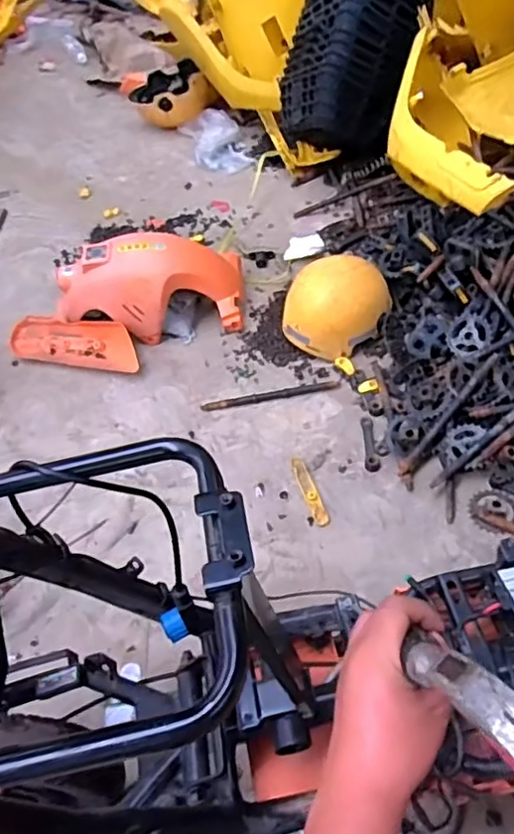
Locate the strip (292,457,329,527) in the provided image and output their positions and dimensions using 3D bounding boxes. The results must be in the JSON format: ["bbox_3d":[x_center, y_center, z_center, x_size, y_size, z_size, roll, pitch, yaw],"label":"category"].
[{"bbox_3d":[0.098,0.137,1.149,0.029,0.007,0.150,-17,51,-8],"label":"strip"}]

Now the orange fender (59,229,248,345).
[{"bbox_3d":[-0.239,-0.296,1.404,0.441,0.190,0.209,-17,52,-6],"label":"orange fender"}]

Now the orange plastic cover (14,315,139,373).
[{"bbox_3d":[-0.426,-0.178,1.456,0.348,0.071,0.117,12,53,15],"label":"orange plastic cover"}]

